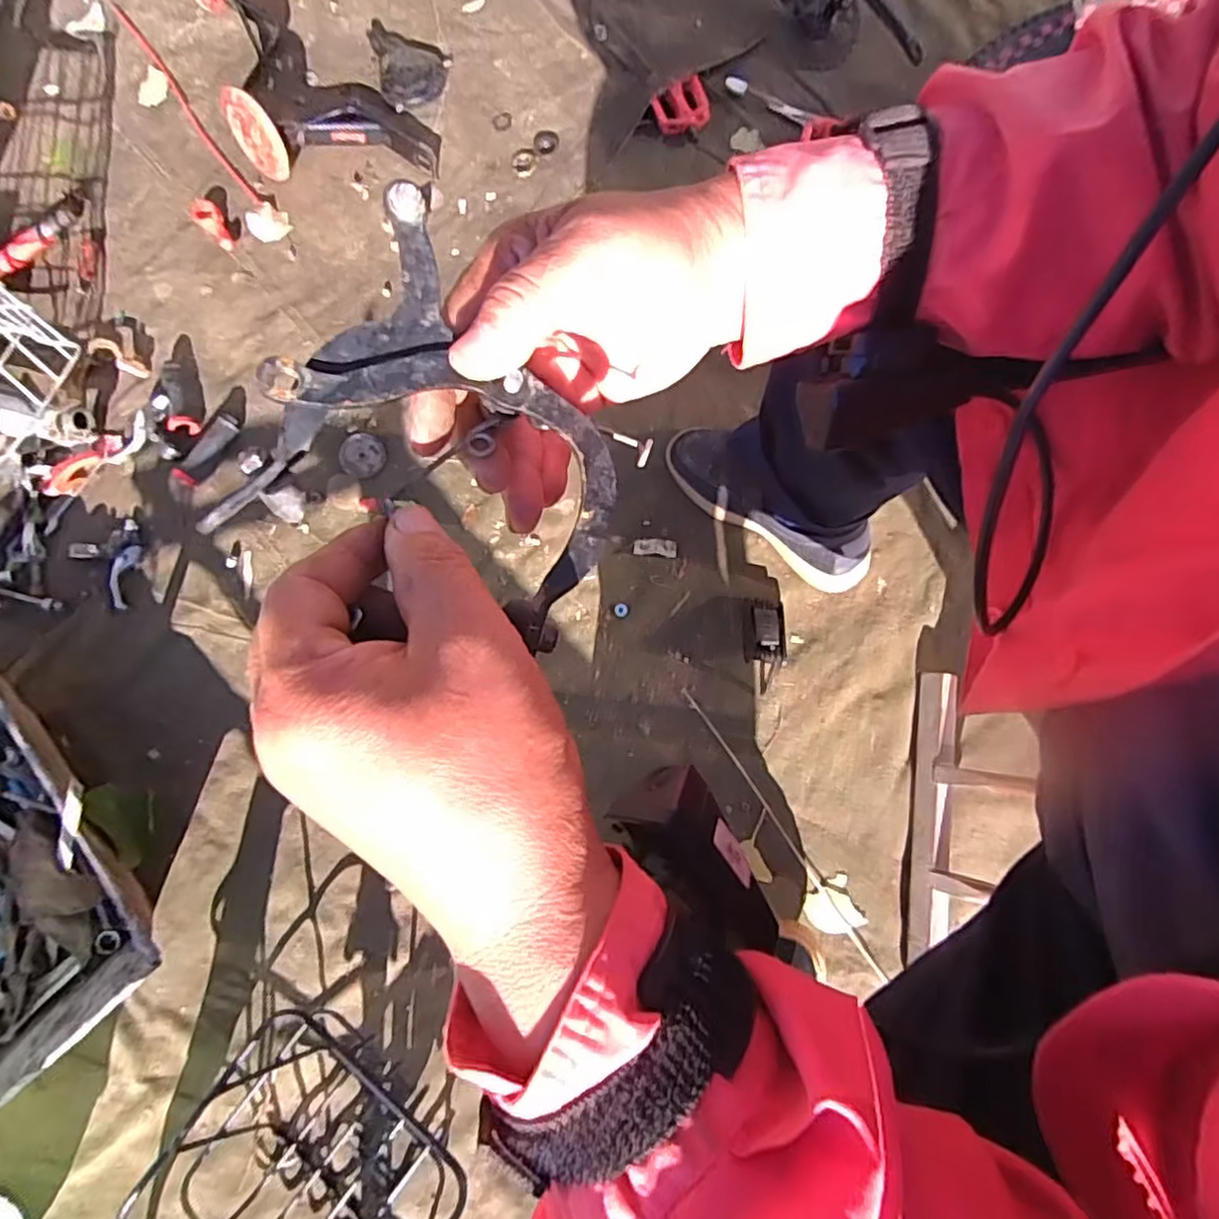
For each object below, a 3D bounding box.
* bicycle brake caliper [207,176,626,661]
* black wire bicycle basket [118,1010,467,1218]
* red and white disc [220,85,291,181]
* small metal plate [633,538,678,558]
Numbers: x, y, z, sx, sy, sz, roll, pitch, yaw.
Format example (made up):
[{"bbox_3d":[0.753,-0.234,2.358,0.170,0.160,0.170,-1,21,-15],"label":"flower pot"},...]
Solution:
[{"bbox_3d":[-0.049,-0.058,0.225,0.117,0.034,0.110,35,72,-12],"label":"bicycle brake caliper"},{"bbox_3d":[-0.320,0.603,0.643,0.248,0.127,0.242,32,80,8],"label":"black wire bicycle basket"},{"bbox_3d":[-0.490,-0.657,0.925,0.088,0.105,0.014,16,54,24],"label":"red and white disc"},{"bbox_3d":[0.056,-0.076,0.820,0.053,0.004,0.023,6,78,3],"label":"small metal plate"}]

